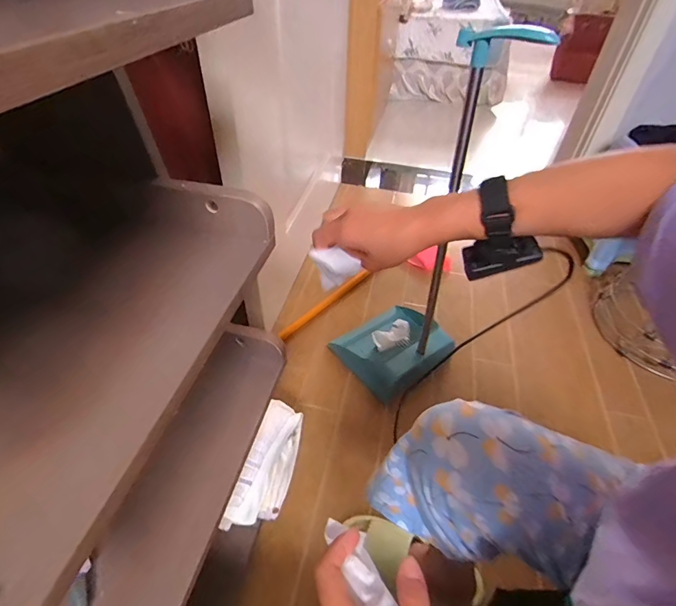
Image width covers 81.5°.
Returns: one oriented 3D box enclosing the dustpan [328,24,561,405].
[{"bbox_3d":[0.148,-0.125,0.750,0.240,0.680,0.239,-23,49,-25],"label":"dustpan"}]

